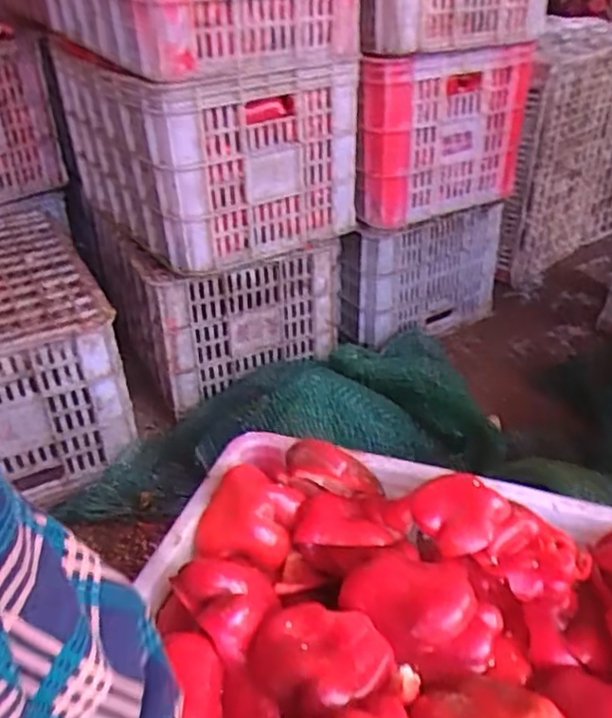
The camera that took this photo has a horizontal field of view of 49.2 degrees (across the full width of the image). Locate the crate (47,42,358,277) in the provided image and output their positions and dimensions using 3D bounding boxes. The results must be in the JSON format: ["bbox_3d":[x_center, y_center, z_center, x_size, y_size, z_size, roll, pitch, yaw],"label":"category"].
[{"bbox_3d":[-0.169,-0.368,1.149,0.358,0.284,0.452,-23,39,-29],"label":"crate"}]

